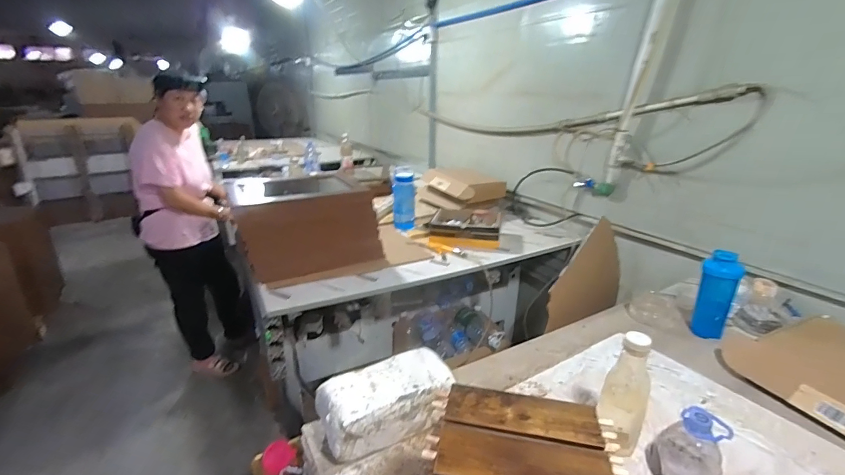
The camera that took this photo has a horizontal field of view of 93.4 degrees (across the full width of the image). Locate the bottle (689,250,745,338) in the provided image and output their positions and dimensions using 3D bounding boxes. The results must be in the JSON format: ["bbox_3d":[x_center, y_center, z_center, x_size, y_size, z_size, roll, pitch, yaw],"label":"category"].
[{"bbox_3d":[0.760,0.147,1.033,0.079,0.213,0.074,17,26,36],"label":"bottle"}]

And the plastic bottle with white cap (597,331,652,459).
[{"bbox_3d":[0.338,0.274,0.671,0.069,0.221,0.064,14,24,31],"label":"plastic bottle with white cap"}]

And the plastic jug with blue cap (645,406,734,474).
[{"bbox_3d":[0.432,0.337,0.649,0.101,0.122,0.082,18,26,41],"label":"plastic jug with blue cap"}]

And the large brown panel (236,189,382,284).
[{"bbox_3d":[-0.394,-0.006,1.453,0.467,0.272,0.020,-10,16,-17],"label":"large brown panel"}]

